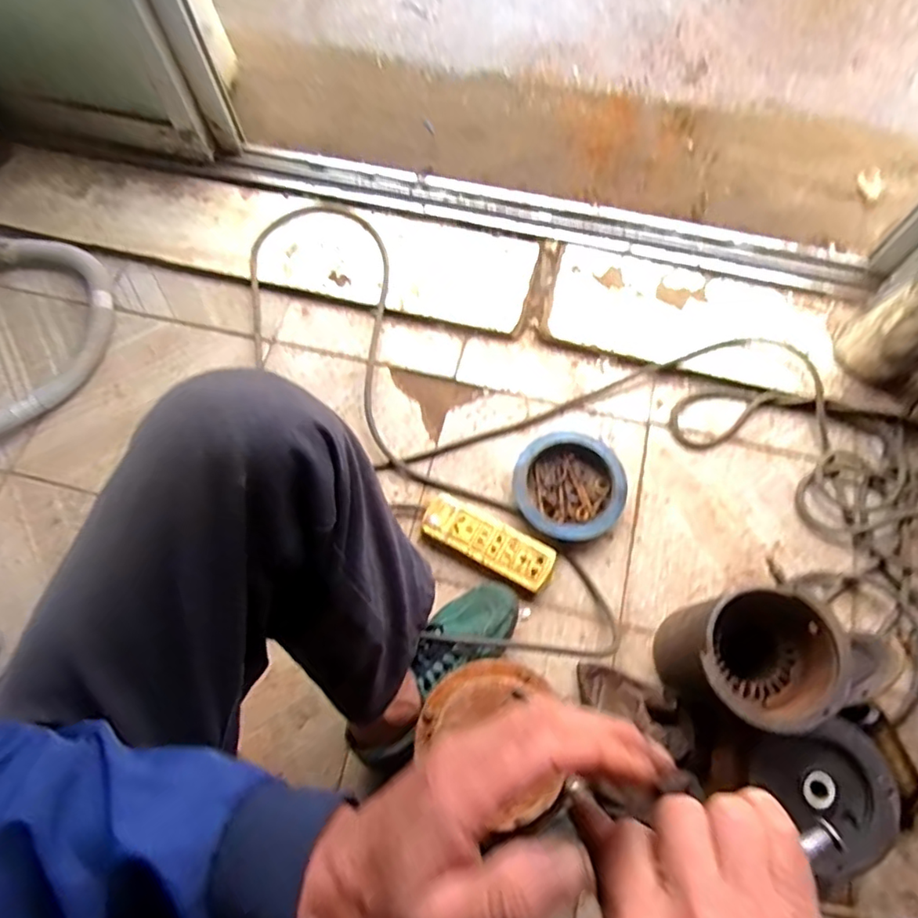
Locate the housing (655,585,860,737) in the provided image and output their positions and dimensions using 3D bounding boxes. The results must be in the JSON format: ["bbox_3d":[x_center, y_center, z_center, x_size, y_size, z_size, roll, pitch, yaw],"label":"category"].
[{"bbox_3d":[0.319,0.228,0.668,0.144,0.194,0.132,-21,71,-7],"label":"housing"}]

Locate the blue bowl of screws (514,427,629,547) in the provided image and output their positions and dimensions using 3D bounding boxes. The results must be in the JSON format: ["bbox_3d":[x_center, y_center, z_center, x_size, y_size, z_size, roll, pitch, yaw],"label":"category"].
[{"bbox_3d":[0.154,0.038,0.816,0.150,0.049,0.158,-12,70,-4],"label":"blue bowl of screws"}]

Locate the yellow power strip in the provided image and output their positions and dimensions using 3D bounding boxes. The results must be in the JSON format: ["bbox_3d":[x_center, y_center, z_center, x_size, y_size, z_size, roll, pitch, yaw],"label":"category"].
[{"bbox_3d":[0.040,0.116,0.803,0.184,0.035,0.066,26,72,10],"label":"yellow power strip"}]

